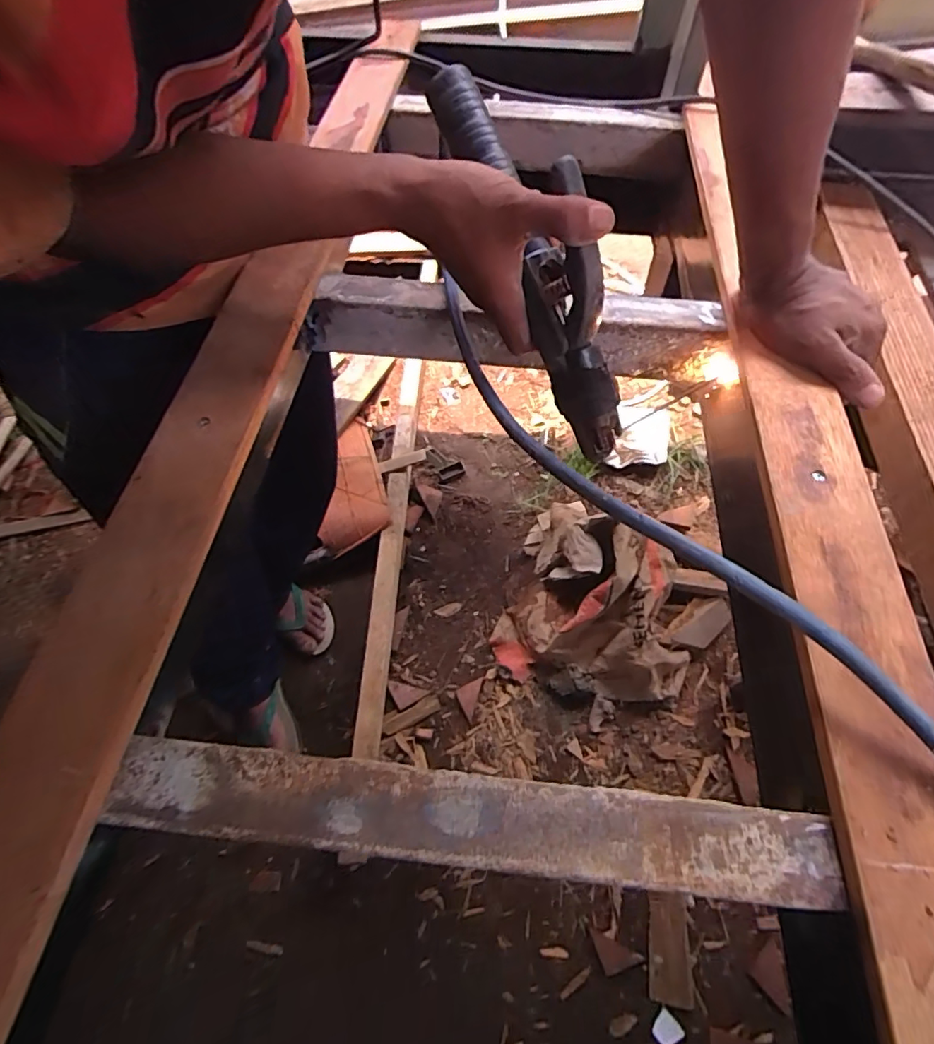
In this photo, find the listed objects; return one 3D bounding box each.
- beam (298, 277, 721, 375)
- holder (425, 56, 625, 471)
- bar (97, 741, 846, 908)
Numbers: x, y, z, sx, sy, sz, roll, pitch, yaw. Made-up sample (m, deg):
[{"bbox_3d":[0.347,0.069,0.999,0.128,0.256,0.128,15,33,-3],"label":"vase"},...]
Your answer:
[{"bbox_3d":[0.036,-0.172,0.470,0.357,0.058,0.044,5,60,3],"label":"beam"},{"bbox_3d":[0.054,-0.177,0.362,0.040,0.067,0.275,-26,98,-15],"label":"holder"},{"bbox_3d":[0.002,0.140,0.251,0.336,0.014,0.037,6,60,3],"label":"bar"}]

